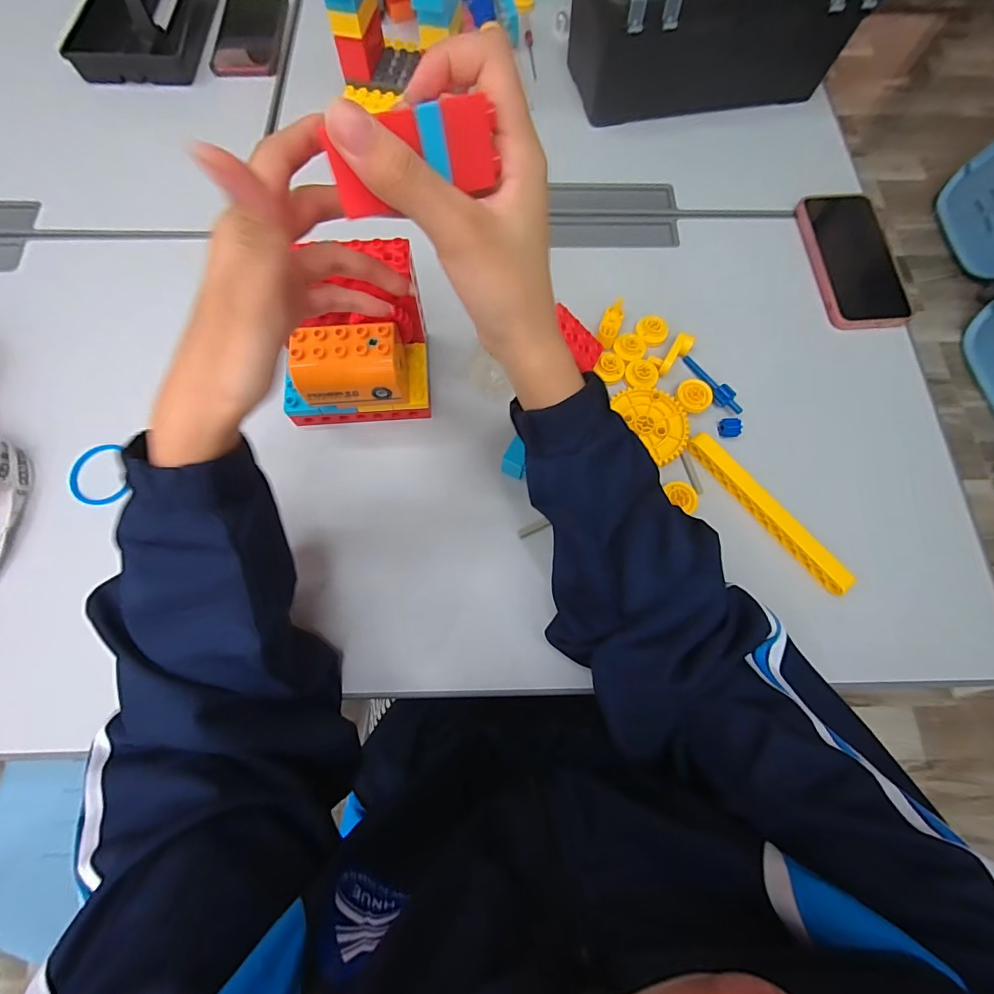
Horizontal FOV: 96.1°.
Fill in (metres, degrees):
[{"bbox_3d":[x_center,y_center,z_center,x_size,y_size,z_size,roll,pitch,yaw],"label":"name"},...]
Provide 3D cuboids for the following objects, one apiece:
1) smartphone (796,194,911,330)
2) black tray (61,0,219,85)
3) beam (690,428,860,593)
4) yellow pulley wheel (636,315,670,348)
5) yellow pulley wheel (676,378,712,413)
[{"bbox_3d":[0.383,-0.255,0.485,0.081,0.018,0.171,-2,73,-2],"label":"smartphone"},{"bbox_3d":[-0.433,-0.647,0.571,0.146,0.042,0.304,0,73,-1],"label":"black tray"},{"bbox_3d":[0.235,0.010,0.390,0.014,0.022,0.171,-37,77,-12],"label":"beam"},{"bbox_3d":[0.155,-0.166,0.444,0.028,0.011,0.032,-2,73,-2],"label":"yellow pulley wheel"},{"bbox_3d":[0.187,-0.097,0.425,0.036,0.010,0.031,-12,73,-5],"label":"yellow pulley wheel"}]

